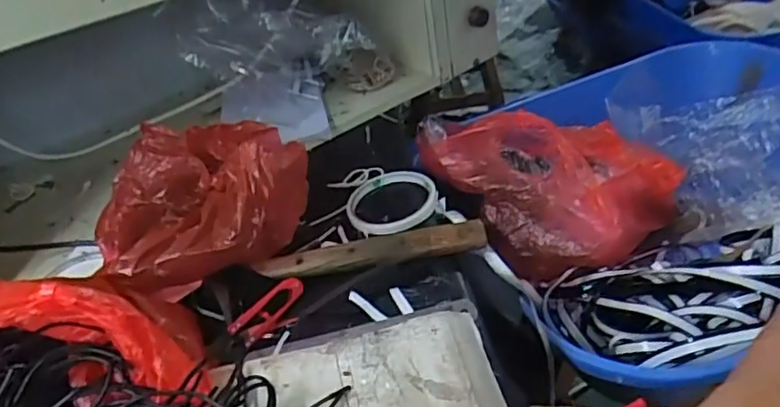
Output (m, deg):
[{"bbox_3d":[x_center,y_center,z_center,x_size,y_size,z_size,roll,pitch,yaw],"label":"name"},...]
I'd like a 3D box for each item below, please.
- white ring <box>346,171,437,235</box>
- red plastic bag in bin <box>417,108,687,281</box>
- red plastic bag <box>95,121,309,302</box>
[{"bbox_3d":[0.001,-0.003,0.574,0.086,0.013,0.084,-11,35,8],"label":"white ring"},{"bbox_3d":[0.211,-0.048,0.754,0.276,0.141,0.246,-30,39,-25],"label":"red plastic bag in bin"},{"bbox_3d":[-0.170,-0.005,0.541,0.188,0.098,0.201,-27,38,-21],"label":"red plastic bag"}]

